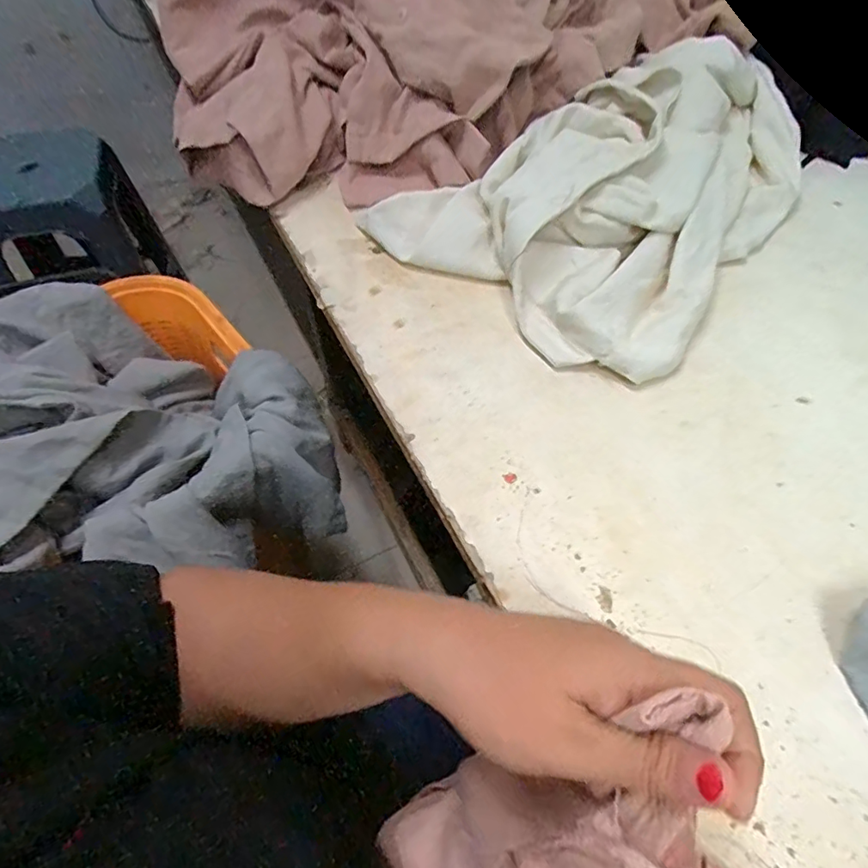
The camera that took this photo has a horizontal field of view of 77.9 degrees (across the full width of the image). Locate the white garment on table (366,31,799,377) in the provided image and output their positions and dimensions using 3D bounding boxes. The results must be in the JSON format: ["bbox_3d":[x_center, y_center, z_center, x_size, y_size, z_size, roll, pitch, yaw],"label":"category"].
[{"bbox_3d":[0.195,-0.257,0.536,0.302,0.080,0.444,39,63,22],"label":"white garment on table"}]

